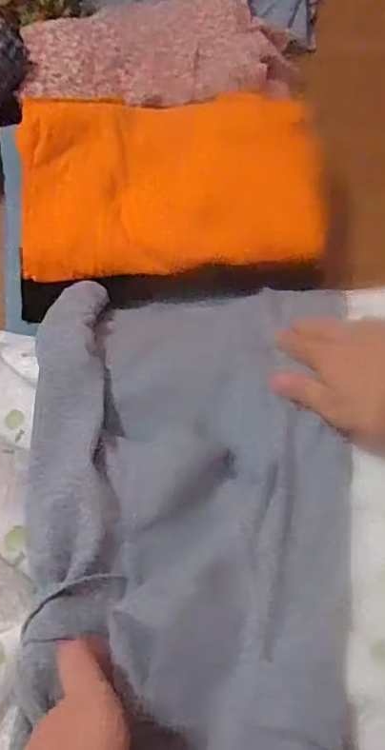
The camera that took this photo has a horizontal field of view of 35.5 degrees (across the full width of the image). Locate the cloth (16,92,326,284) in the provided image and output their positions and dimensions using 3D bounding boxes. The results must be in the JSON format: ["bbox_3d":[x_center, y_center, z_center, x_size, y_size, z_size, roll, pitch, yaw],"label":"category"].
[{"bbox_3d":[-0.019,-0.180,0.571,0.283,0.015,0.159,-6,92,-5],"label":"cloth"}]

